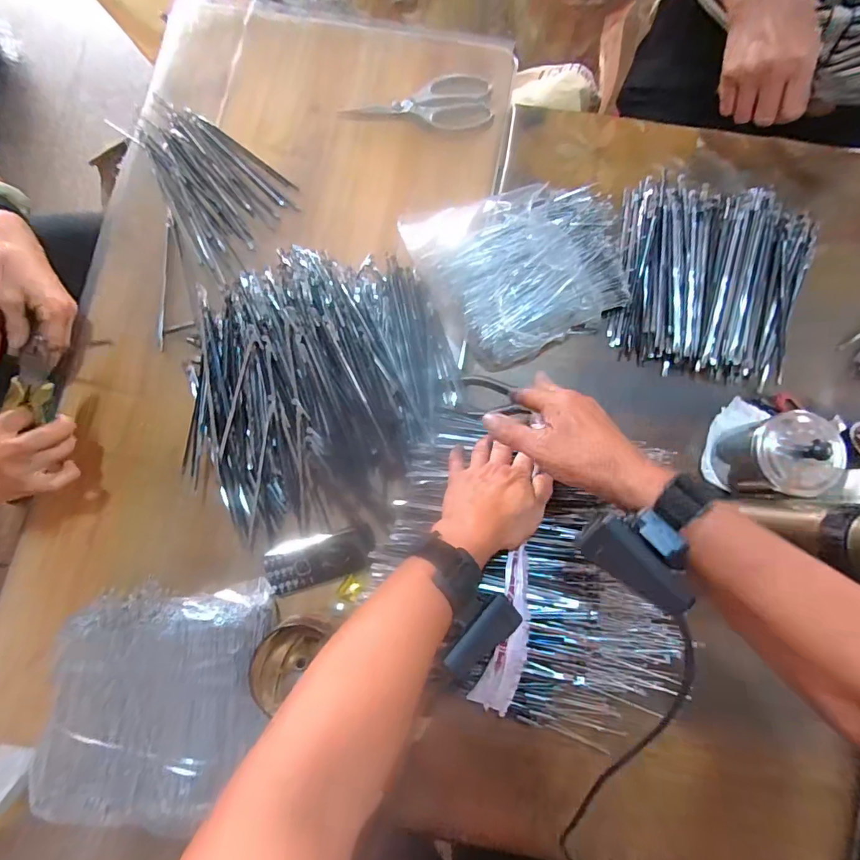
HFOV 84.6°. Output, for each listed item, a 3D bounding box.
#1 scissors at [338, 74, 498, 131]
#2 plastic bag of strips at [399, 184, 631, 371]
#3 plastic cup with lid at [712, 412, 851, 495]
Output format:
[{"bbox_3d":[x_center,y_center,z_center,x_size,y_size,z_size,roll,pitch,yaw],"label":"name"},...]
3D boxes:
[{"bbox_3d":[-0.016,-0.431,0.618,0.195,0.010,0.075,5,83,2],"label":"scissors"},{"bbox_3d":[0.106,-0.199,0.560,0.221,0.073,0.218,-23,83,-1],"label":"plastic bag of strips"},{"bbox_3d":[0.367,0.024,0.490,0.088,0.108,0.078,-8,83,1],"label":"plastic cup with lid"}]

